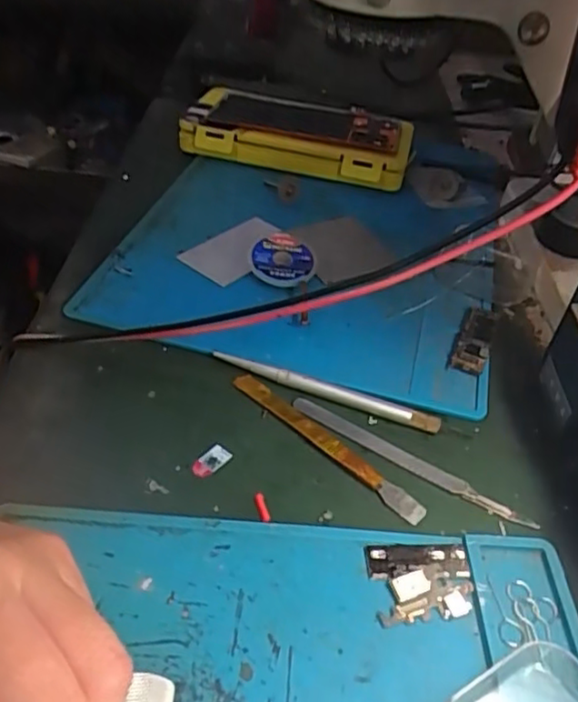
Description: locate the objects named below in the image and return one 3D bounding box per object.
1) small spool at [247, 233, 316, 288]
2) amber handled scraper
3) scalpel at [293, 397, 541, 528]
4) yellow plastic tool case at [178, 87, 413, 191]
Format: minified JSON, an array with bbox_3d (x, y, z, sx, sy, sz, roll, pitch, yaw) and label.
[{"bbox_3d":[-0.004,-0.060,0.424,0.042,0.011,0.042,1,61,-2],"label":"small spool"},{"bbox_3d":[0.018,0.045,0.323,0.119,0.004,0.011,34,48,28],"label":"amber handled scraper"},{"bbox_3d":[0.059,0.054,0.320,0.128,0.005,0.010,25,44,19],"label":"scalpel"},{"bbox_3d":[0.008,-0.185,0.557,0.189,0.042,0.093,11,41,5],"label":"yellow plastic tool case"}]

